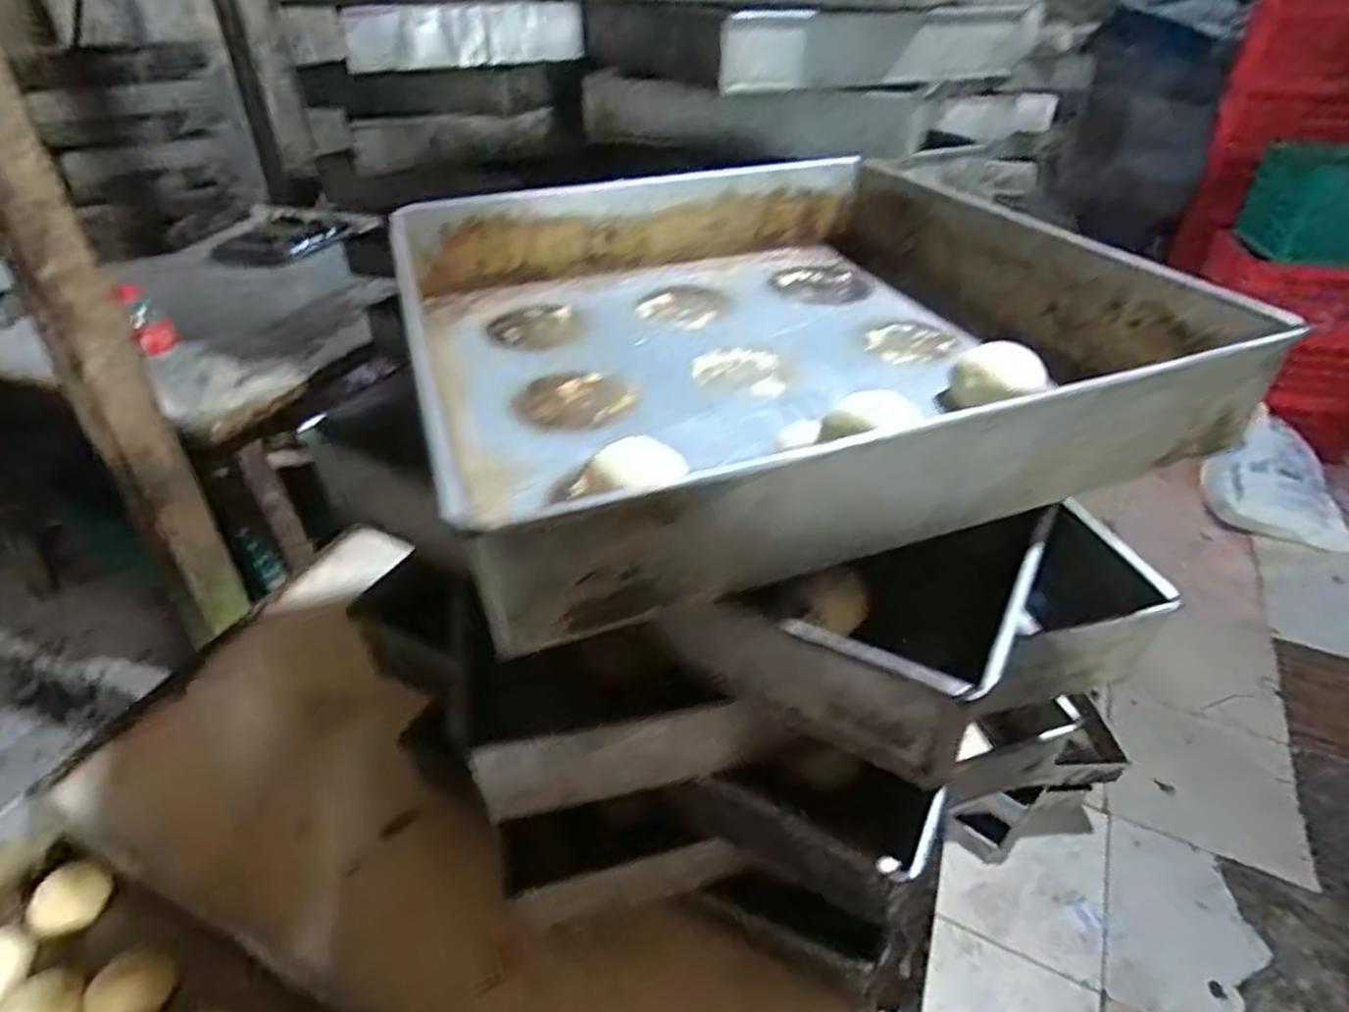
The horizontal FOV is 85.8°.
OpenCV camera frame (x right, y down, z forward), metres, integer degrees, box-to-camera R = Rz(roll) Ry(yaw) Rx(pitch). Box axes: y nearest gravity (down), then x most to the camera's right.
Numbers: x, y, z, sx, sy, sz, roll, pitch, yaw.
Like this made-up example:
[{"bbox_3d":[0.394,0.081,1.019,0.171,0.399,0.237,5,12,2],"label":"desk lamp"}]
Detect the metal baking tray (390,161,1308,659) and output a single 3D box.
[{"bbox_3d":[0.049,-0.121,0.472,0.413,0.078,0.421,-13,37,-17],"label":"metal baking tray"}]

